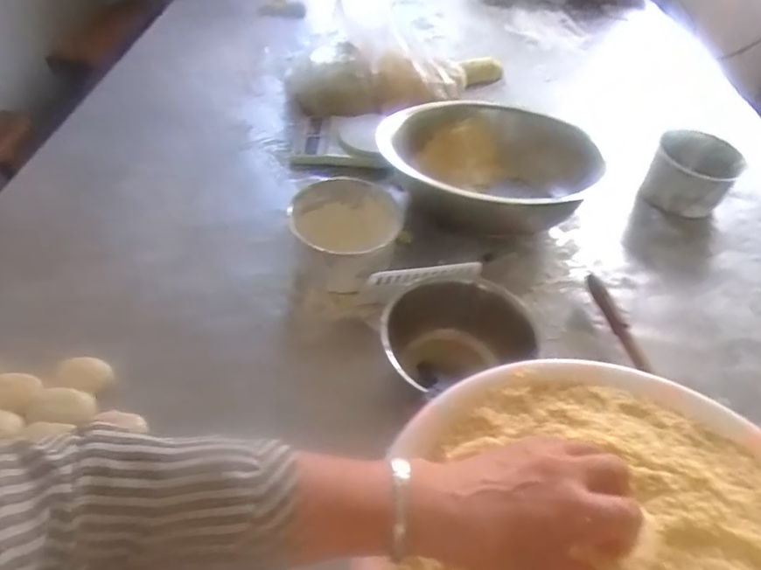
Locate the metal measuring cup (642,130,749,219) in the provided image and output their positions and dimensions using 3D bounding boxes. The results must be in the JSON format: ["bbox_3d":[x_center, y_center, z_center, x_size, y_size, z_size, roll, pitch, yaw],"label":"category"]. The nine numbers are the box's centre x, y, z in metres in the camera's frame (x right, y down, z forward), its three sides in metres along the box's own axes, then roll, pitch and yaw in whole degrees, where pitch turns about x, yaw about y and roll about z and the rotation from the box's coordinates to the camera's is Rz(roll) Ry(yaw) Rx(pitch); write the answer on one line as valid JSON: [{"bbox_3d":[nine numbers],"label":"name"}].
[{"bbox_3d":[0.516,-0.177,0.903,0.129,0.115,0.116,32,51,22],"label":"metal measuring cup"}]

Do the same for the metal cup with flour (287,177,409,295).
[{"bbox_3d":[-0.049,-0.071,0.750,0.135,0.073,0.152,0,47,-8],"label":"metal cup with flour"}]

